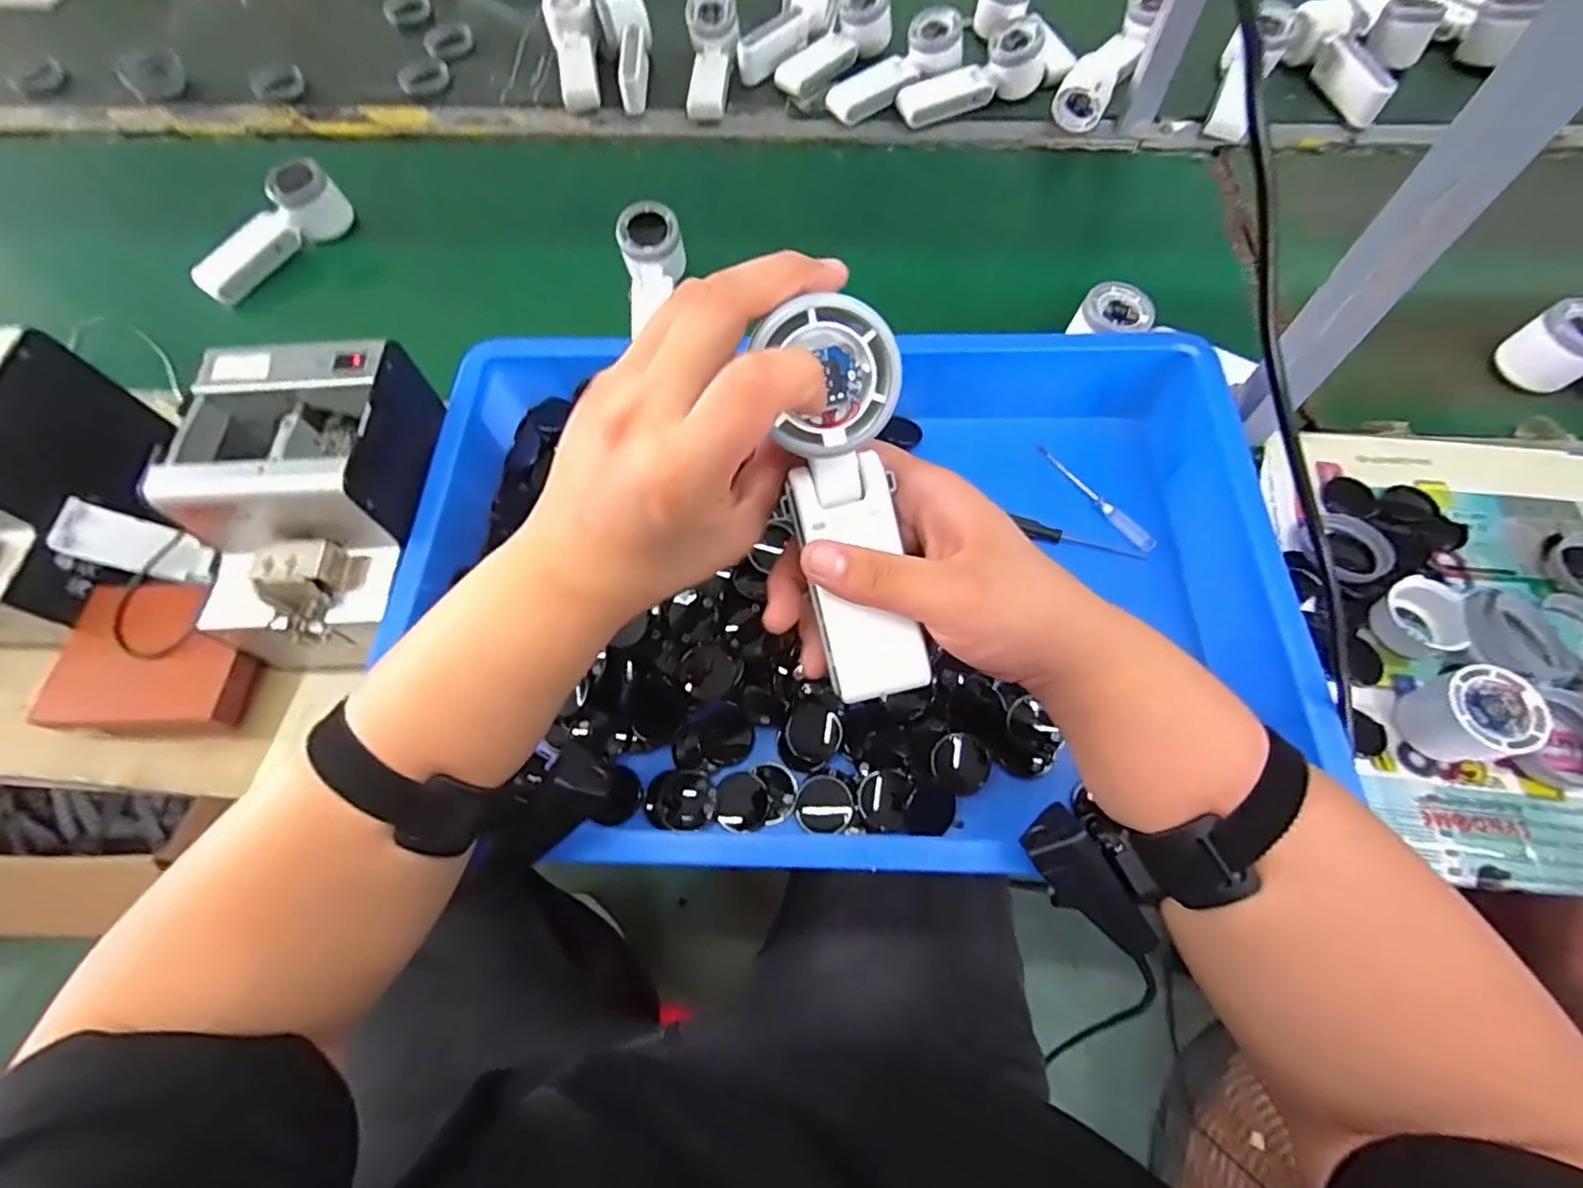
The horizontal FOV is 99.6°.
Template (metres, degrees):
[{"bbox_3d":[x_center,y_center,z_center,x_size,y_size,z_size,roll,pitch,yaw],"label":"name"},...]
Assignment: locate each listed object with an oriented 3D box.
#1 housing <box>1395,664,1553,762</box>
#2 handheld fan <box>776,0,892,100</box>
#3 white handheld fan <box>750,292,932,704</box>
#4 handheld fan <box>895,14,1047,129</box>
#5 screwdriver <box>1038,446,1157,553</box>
[{"bbox_3d":[0.432,0.079,0.427,0.051,0.048,0.055,-1,63,1],"label":"housing"},{"bbox_3d":[0.050,-0.652,0.795,0.069,0.064,0.168,39,71,19],"label":"handheld fan"},{"bbox_3d":[0.023,-0.033,0.275,0.058,0.027,0.158,-4,107,0],"label":"white handheld fan"},{"bbox_3d":[0.203,-0.582,0.760,0.171,0.056,0.050,-22,64,6],"label":"handheld fan"},{"bbox_3d":[0.239,-0.078,0.528,0.015,0.012,0.120,-28,66,-12],"label":"screwdriver"}]

